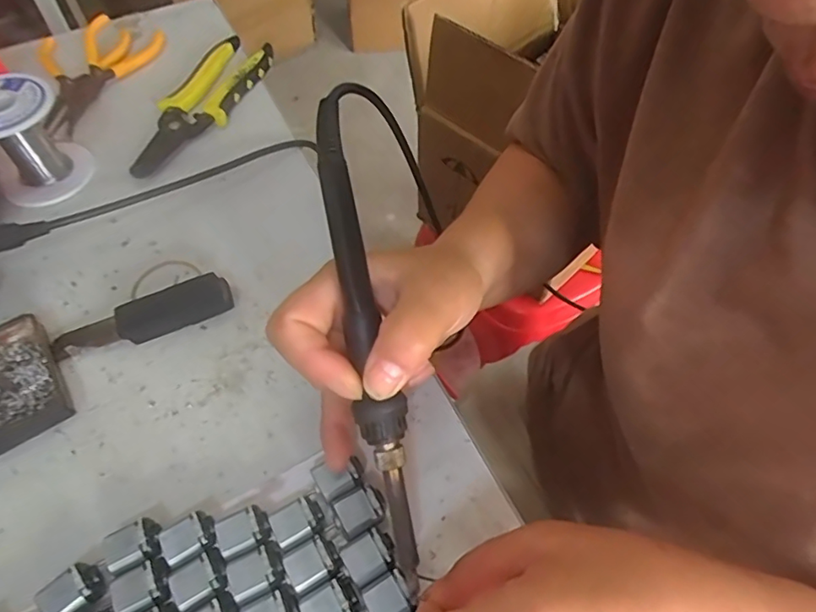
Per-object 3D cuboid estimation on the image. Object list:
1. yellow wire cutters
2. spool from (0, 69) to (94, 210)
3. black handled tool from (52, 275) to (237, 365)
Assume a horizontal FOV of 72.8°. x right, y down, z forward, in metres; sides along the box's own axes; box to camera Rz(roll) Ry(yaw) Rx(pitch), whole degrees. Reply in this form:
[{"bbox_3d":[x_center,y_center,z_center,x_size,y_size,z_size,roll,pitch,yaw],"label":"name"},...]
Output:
[{"bbox_3d":[-0.163,-0.159,0.439,0.052,0.023,0.164,17,59,12],"label":"yellow wire cutters"},{"bbox_3d":[-0.266,-0.116,0.383,0.061,0.069,0.061,0,55,0],"label":"spool"},{"bbox_3d":[-0.156,0.006,0.323,0.103,0.022,0.020,-14,56,-10],"label":"black handled tool"}]

